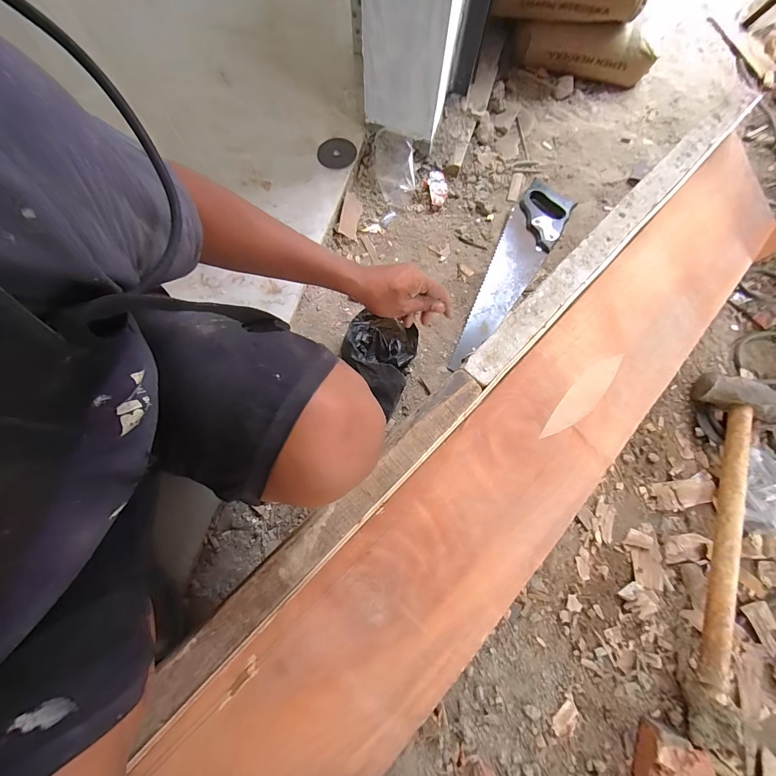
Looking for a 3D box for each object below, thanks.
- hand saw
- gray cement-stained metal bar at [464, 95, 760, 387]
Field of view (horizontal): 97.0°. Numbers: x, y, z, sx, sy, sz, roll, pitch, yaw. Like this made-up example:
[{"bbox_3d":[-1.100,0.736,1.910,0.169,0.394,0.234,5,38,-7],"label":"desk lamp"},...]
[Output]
[{"bbox_3d":[0.268,-0.263,0.762,0.112,0.021,0.540,30,75,8],"label":"hand saw"},{"bbox_3d":[0.400,-0.285,0.585,0.055,0.027,0.800,44,77,10],"label":"gray cement-stained metal bar"}]

